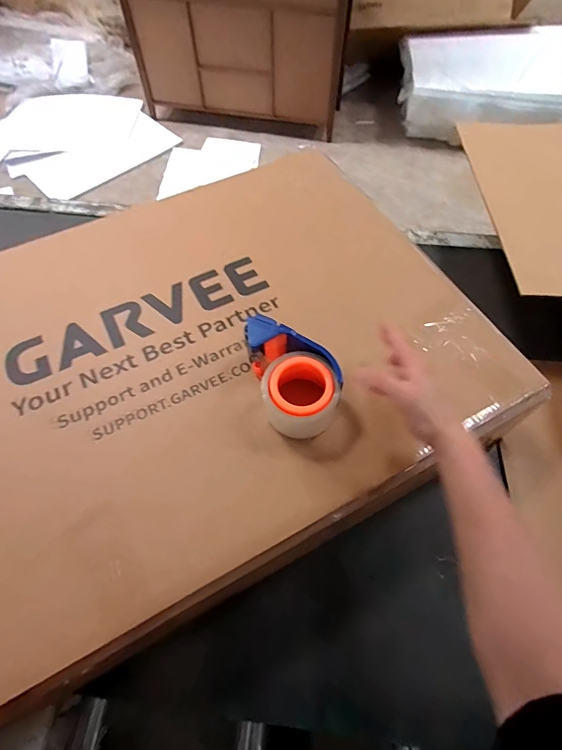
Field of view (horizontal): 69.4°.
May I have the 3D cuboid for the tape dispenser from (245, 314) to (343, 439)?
[{"bbox_3d":[0.016,0.000,0.491,0.086,0.078,0.130,-17,62,-9],"label":"tape dispenser"}]

